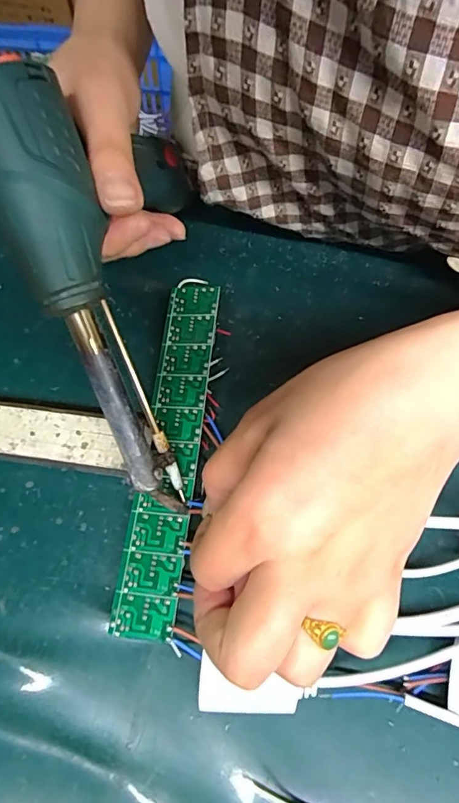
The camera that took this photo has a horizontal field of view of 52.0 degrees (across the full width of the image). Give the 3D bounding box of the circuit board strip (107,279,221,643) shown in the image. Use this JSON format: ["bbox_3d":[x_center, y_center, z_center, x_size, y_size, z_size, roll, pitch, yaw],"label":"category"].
[{"bbox_3d":[-0.031,0.019,0.251,0.029,0.004,0.191,4,69,10],"label":"circuit board strip"}]

